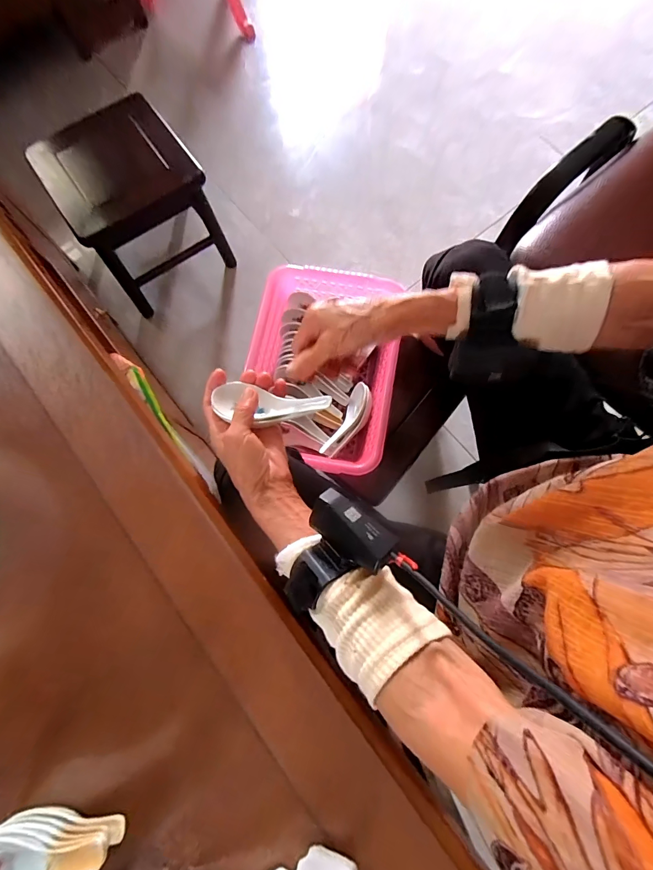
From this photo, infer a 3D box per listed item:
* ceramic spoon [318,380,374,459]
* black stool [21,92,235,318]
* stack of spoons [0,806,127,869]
[{"bbox_3d":[0.038,-0.020,0.589,0.041,0.029,0.123,28,76,5],"label":"ceramic spoon"},{"bbox_3d":[-0.420,-0.505,0.861,0.275,0.260,0.258,-32,79,-9],"label":"black stool"},{"bbox_3d":[-0.201,0.299,0.270,0.133,0.053,0.050,-23,77,6],"label":"stack of spoons"}]

